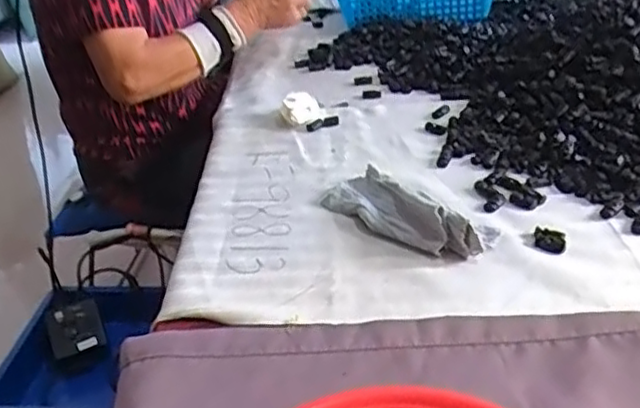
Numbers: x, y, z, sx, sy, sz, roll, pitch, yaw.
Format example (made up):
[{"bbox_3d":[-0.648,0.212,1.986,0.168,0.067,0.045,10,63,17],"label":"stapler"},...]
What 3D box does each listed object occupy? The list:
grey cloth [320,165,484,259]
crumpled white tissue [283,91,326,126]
[{"bbox_3d":[0.077,0.003,0.657,0.069,0.045,0.181,-24,37,-27],"label":"grey cloth"},{"bbox_3d":[-0.022,-0.126,0.882,0.055,0.038,0.056,-5,33,-1],"label":"crumpled white tissue"}]

